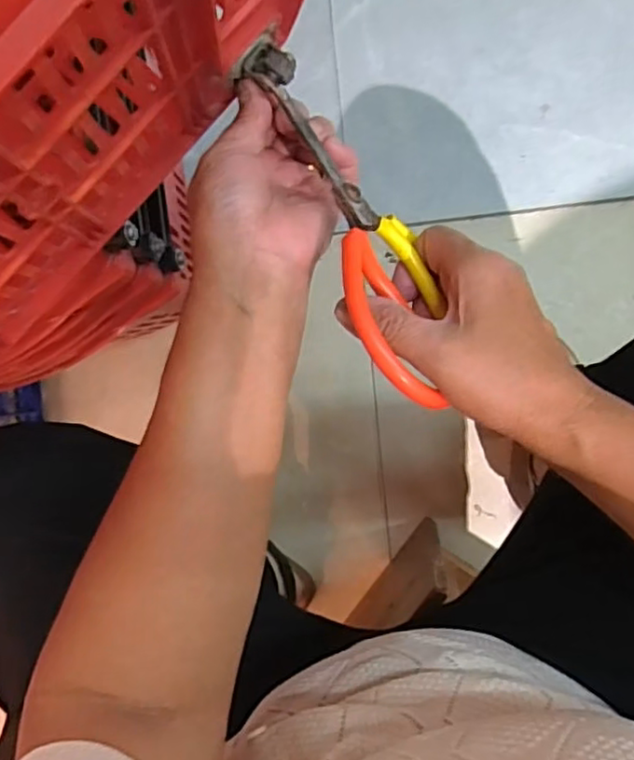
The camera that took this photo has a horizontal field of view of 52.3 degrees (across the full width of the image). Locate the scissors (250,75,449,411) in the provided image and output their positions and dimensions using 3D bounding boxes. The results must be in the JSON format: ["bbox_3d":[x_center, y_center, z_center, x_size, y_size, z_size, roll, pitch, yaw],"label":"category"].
[{"bbox_3d":[0.027,-0.069,0.326,0.008,0.069,0.178,-33,73,42],"label":"scissors"}]

